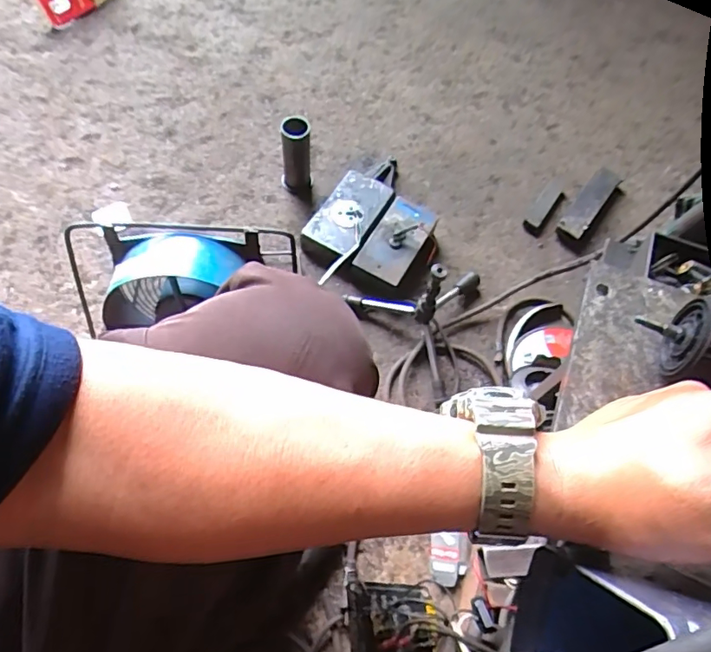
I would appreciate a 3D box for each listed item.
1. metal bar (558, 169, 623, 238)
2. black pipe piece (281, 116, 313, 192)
[{"bbox_3d":[0.429,-0.225,0.955,0.045,0.027,0.177,38,67,12],"label":"metal bar"},{"bbox_3d":[-0.104,-0.300,0.910,0.053,0.129,0.046,2,64,-5],"label":"black pipe piece"}]

